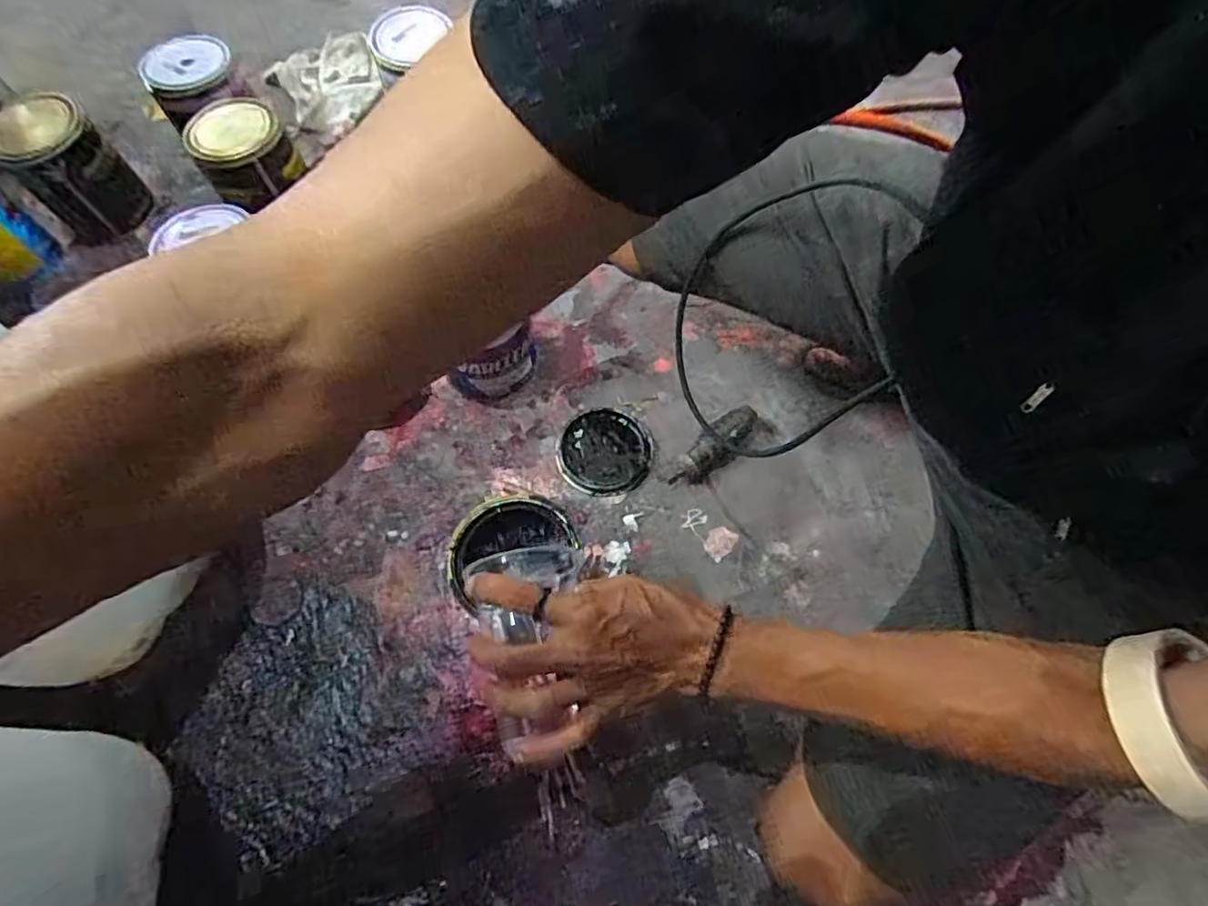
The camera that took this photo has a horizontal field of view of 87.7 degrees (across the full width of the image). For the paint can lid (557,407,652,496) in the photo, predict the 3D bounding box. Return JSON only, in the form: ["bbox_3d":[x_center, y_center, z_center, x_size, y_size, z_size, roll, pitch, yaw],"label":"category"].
[{"bbox_3d":[0.001,-0.001,0.682,0.101,0.011,0.095,0,65,0],"label":"paint can lid"}]

